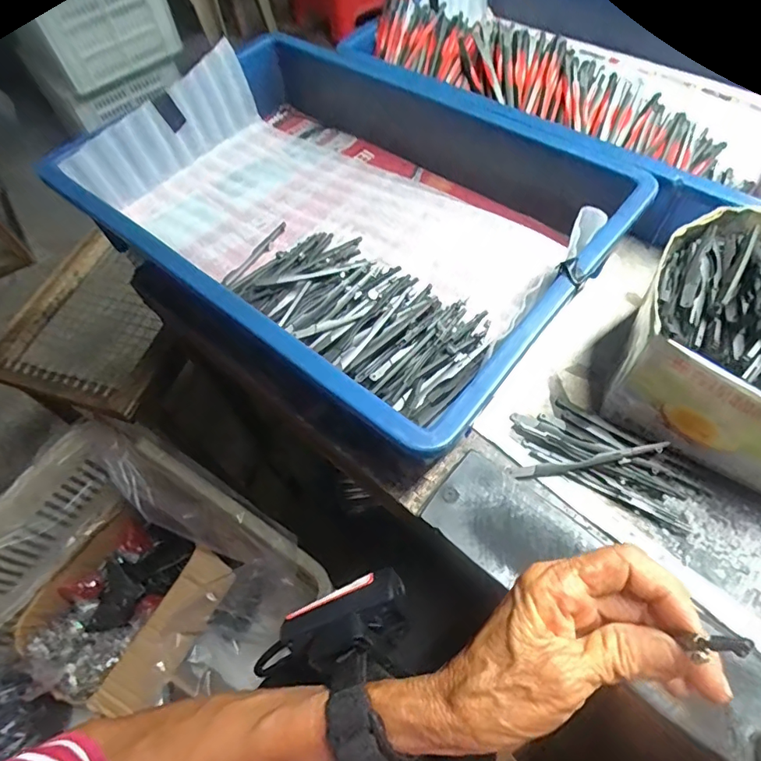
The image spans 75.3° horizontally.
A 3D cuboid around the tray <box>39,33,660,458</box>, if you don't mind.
[{"bbox_3d":[-0.038,-0.147,0.420,0.423,0.077,0.300,33,67,21],"label":"tray"}]

